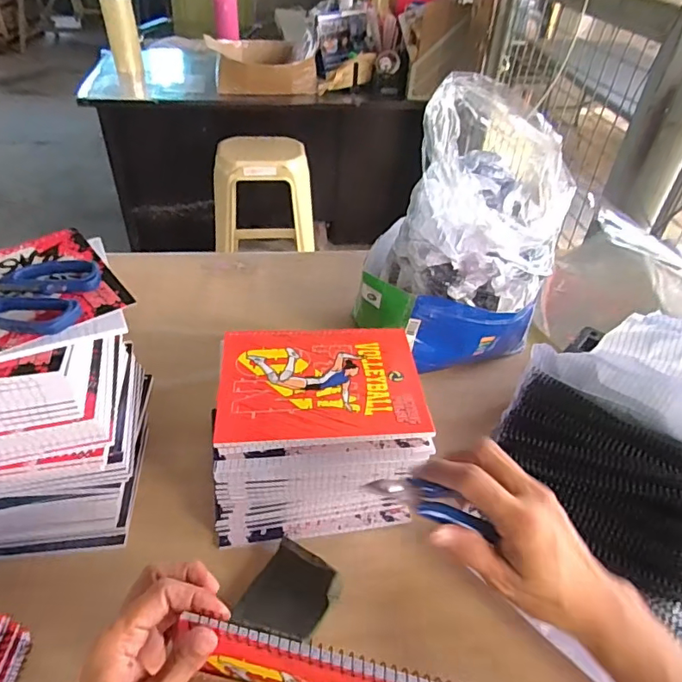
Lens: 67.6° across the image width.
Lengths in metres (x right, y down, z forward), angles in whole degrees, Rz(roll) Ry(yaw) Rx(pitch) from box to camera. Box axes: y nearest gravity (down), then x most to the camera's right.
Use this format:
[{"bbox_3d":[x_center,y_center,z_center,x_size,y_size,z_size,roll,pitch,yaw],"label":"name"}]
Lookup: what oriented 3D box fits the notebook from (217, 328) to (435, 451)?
[{"bbox_3d":[-0.020,0.039,0.504,0.192,0.012,0.142,-2,42,-6],"label":"notebook"}]

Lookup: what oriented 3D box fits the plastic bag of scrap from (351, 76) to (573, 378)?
[{"bbox_3d":[0.144,-0.121,0.616,0.214,0.296,0.179,17,43,15],"label":"plastic bag of scrap"}]

